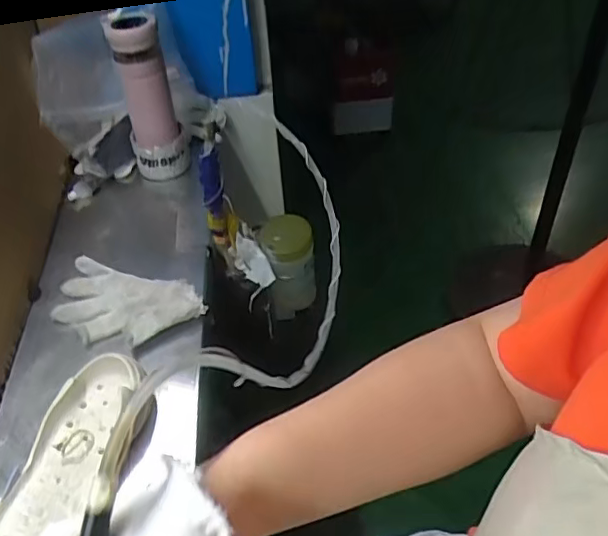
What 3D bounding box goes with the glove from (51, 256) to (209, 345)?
[{"bbox_3d":[-0.208,0.044,0.679,0.176,0.029,0.095,12,47,16],"label":"glove"}]

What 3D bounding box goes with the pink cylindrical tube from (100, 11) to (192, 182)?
[{"bbox_3d":[-0.217,-0.233,0.819,0.080,0.218,0.078,-16,46,-11],"label":"pink cylindrical tube"}]

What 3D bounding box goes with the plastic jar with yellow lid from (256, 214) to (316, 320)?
[{"bbox_3d":[-0.021,-0.003,0.875,0.073,0.145,0.073,-2,45,2],"label":"plastic jar with yellow lid"}]

